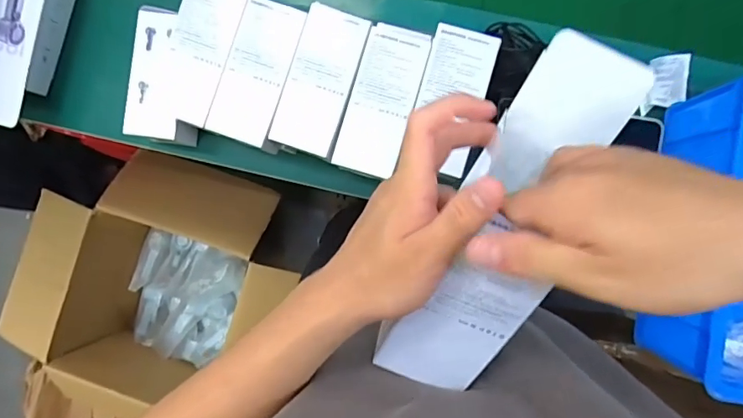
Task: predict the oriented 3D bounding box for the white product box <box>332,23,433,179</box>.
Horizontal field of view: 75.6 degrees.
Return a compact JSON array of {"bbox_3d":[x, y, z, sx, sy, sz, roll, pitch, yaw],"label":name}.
[{"bbox_3d":[0.012,-0.123,0.543,0.070,0.018,0.163,18,90,3],"label":"white product box"}]

